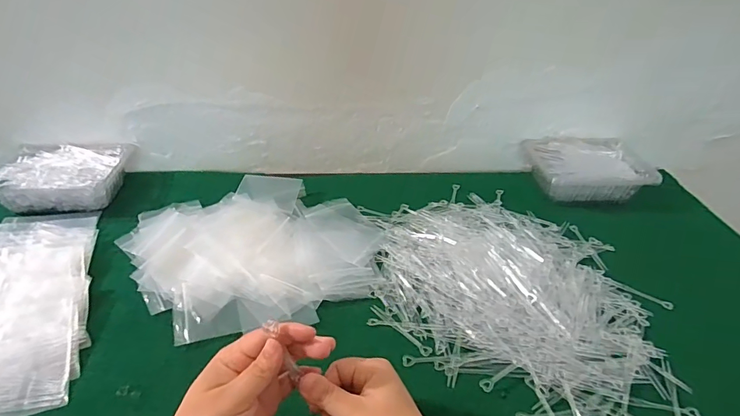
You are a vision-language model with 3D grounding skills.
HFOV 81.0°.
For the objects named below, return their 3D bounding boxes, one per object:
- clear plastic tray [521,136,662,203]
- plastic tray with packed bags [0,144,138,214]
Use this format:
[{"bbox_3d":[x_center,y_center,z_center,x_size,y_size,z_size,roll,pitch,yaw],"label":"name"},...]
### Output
[{"bbox_3d":[0.353,-0.066,0.704,0.181,0.063,0.124,3,40,-4],"label":"clear plastic tray"},{"bbox_3d":[-0.452,-0.049,0.639,0.173,0.051,0.118,-1,37,-5],"label":"plastic tray with packed bags"}]

